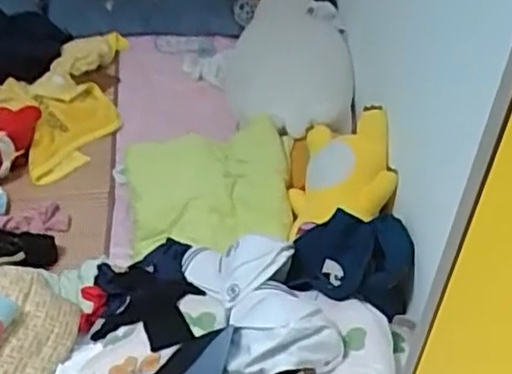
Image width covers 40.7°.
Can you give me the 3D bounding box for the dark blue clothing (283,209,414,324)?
[{"bbox_3d":[0.194,0.147,1.394,0.245,0.123,0.194,11,45,8],"label":"dark blue clothing"}]

